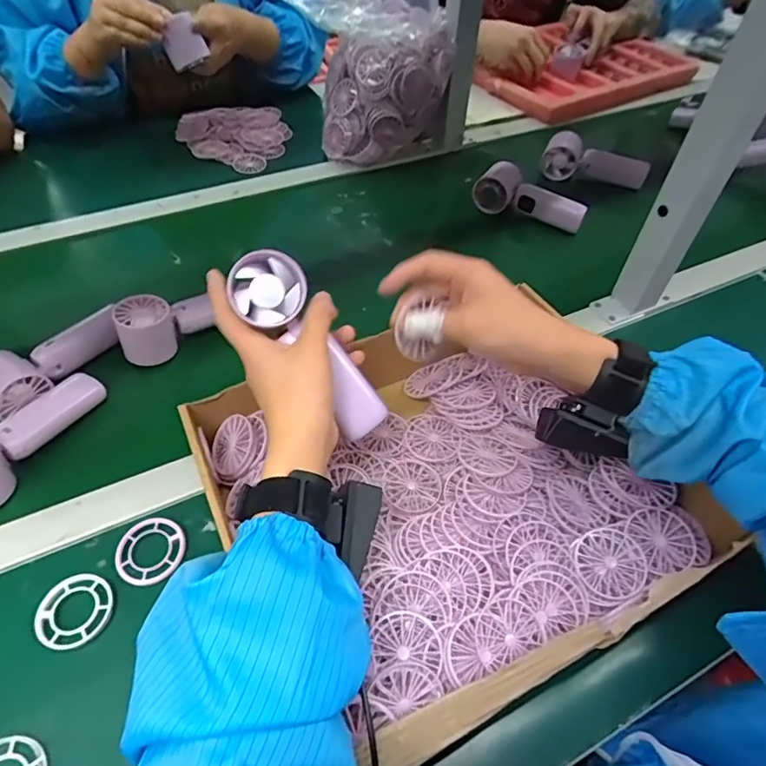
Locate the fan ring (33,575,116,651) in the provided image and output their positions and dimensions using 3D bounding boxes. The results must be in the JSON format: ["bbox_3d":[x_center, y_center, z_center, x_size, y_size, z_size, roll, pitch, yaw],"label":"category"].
[{"bbox_3d":[-0.232,0.171,0.391,0.053,0.009,0.052,2,51,-2],"label":"fan ring"}]

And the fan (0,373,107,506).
[{"bbox_3d":[-0.327,0.042,0.464,0.052,0.048,0.154,21,53,13],"label":"fan"}]

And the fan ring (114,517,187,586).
[{"bbox_3d":[-0.188,0.135,0.419,0.053,0.004,0.053,2,51,-2],"label":"fan ring"}]

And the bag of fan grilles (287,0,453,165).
[{"bbox_3d":[-0.030,-0.507,0.787,0.248,0.268,0.211,2,52,-3],"label":"bag of fan grilles"}]

